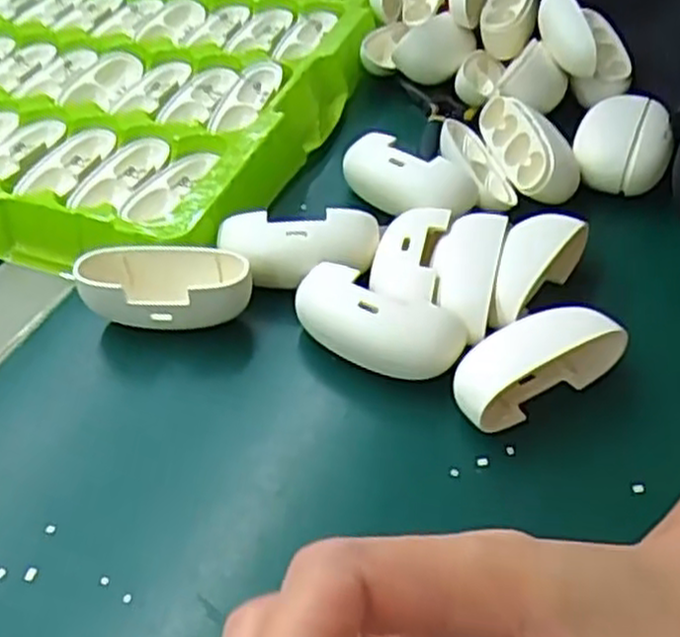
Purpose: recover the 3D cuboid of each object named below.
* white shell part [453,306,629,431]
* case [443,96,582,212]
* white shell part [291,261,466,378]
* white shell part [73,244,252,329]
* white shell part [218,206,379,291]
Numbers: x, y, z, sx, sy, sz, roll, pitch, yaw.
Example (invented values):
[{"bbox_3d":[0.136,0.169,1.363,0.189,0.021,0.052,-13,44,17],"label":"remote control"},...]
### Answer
[{"bbox_3d":[0.073,0.017,0.298,0.064,0.025,0.027,-23,49,-19],"label":"white shell part"},{"bbox_3d":[0.083,-0.083,0.380,0.059,0.026,0.072,-4,46,-2],"label":"case"},{"bbox_3d":[0.014,0.005,0.308,0.066,0.031,0.026,18,49,19],"label":"white shell part"},{"bbox_3d":[-0.071,-0.010,0.324,0.069,0.030,0.028,3,46,5],"label":"white shell part"},{"bbox_3d":[-0.018,-0.031,0.336,0.067,0.023,0.023,-2,46,0],"label":"white shell part"}]

